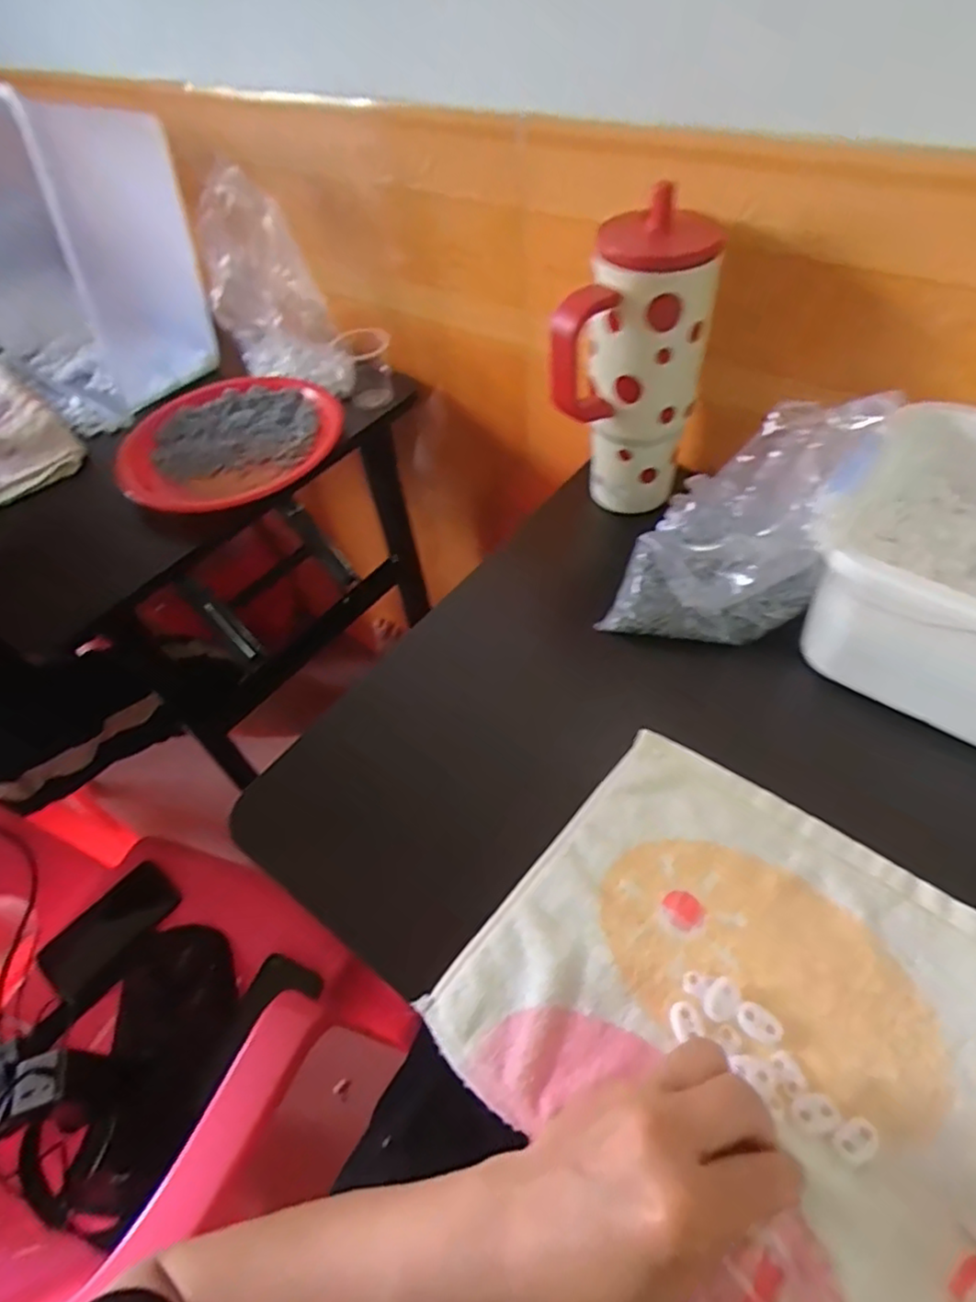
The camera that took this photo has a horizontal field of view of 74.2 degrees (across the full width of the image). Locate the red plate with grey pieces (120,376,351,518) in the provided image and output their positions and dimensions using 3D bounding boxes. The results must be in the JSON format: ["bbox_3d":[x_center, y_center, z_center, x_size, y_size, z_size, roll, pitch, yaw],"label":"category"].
[{"bbox_3d":[-0.277,-0.228,0.694,0.226,0.039,0.238,-4,51,5],"label":"red plate with grey pieces"}]

